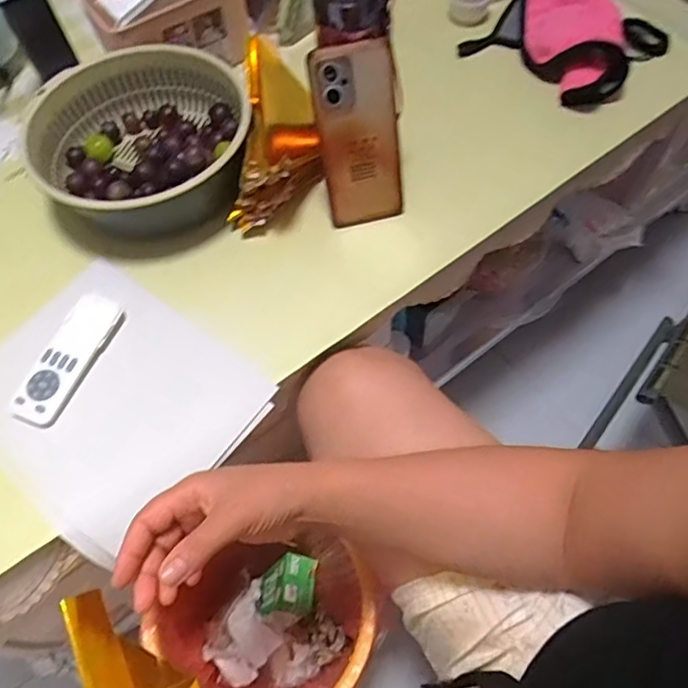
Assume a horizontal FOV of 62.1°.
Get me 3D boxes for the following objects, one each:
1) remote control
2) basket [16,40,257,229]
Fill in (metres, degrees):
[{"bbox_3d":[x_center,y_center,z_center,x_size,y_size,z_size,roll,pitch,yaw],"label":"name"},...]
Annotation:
[{"bbox_3d":[-0.248,0.011,0.514,0.048,0.010,0.128,17,64,12],"label":"remote control"},{"bbox_3d":[-0.201,-0.205,0.591,0.212,0.076,0.202,-1,61,2],"label":"basket"}]

